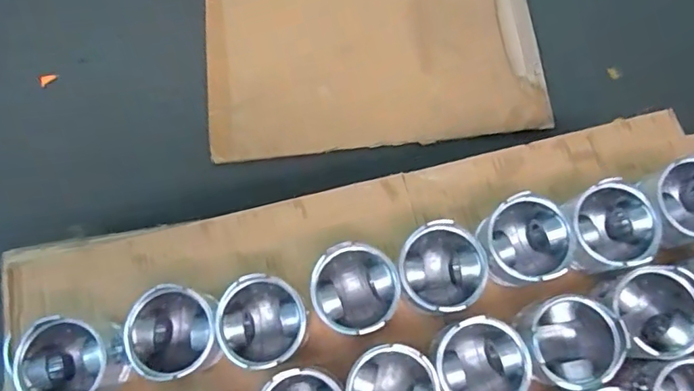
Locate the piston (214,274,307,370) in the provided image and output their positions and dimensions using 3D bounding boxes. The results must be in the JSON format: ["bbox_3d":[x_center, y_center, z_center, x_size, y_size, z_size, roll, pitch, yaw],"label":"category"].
[{"bbox_3d":[-0.072,0.112,0.472,0.072,0.063,0.072,-15,74,-2],"label":"piston"}]

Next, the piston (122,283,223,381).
[{"bbox_3d":[-0.147,0.123,0.480,0.072,0.085,0.073,-1,74,2],"label":"piston"}]

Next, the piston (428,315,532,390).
[{"bbox_3d":[0.110,0.144,0.454,0.074,0.068,0.074,-16,74,-3],"label":"piston"}]

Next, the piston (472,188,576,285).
[{"bbox_3d":[0.157,0.043,0.483,0.077,0.061,0.075,-17,74,-3],"label":"piston"}]

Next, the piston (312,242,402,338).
[{"bbox_3d":[0.008,0.085,0.475,0.070,0.062,0.071,-1,74,2],"label":"piston"}]

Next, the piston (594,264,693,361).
[{"bbox_3d":[0.261,0.101,0.463,0.082,0.070,0.075,-1,74,2],"label":"piston"}]

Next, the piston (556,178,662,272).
[{"bbox_3d":[0.232,0.031,0.486,0.073,0.057,0.074,-16,74,-3],"label":"piston"}]

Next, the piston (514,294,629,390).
[{"bbox_3d":[0.190,0.126,0.462,0.075,0.065,0.071,-16,74,-3],"label":"piston"}]

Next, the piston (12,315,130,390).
[{"bbox_3d":[-0.234,0.149,0.474,0.072,0.085,0.069,-1,74,2],"label":"piston"}]

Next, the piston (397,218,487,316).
[{"bbox_3d":[0.083,0.067,0.480,0.070,0.070,0.073,-1,74,2],"label":"piston"}]

